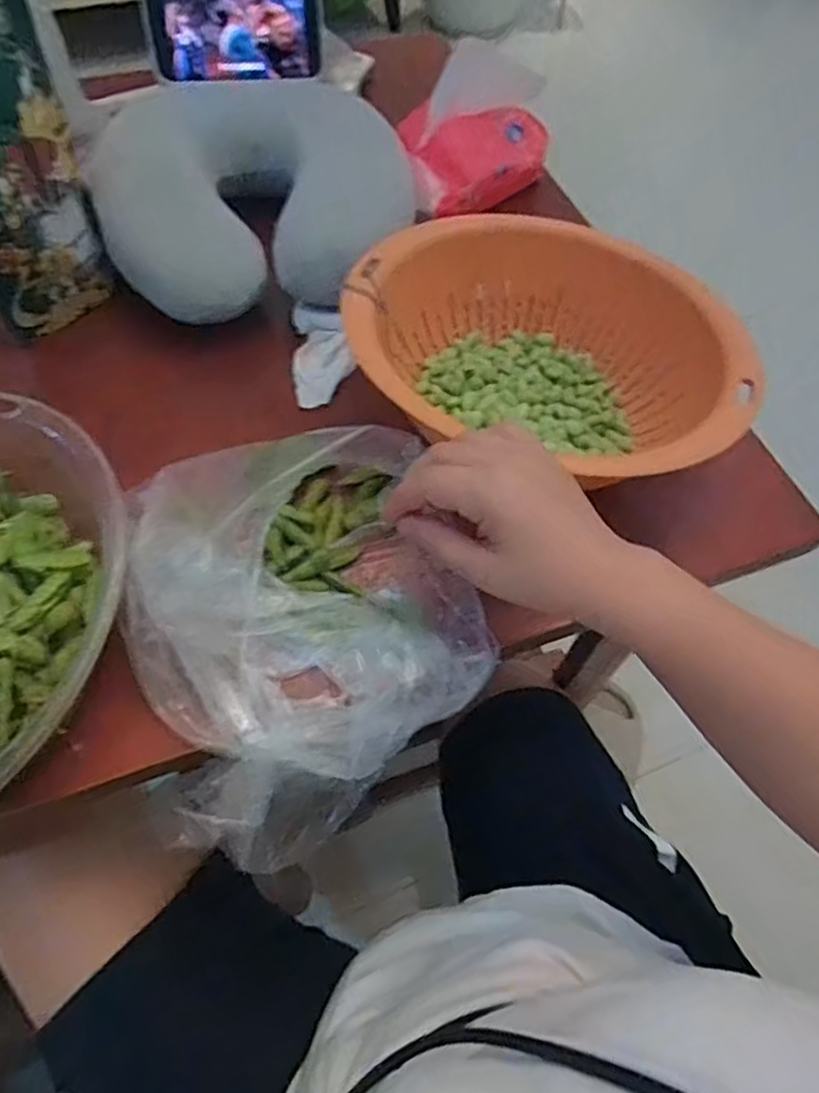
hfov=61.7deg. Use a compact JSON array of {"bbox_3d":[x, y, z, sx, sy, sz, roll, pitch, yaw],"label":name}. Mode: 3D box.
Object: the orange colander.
[{"bbox_3d":[0.089,-0.132,0.493,0.268,0.082,0.217,5,59,0],"label":"orange colander"}]

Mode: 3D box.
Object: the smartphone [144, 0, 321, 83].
[{"bbox_3d":[-0.149,-0.445,0.593,0.140,0.070,0.008,-10,43,-10],"label":"smartphone"}]

